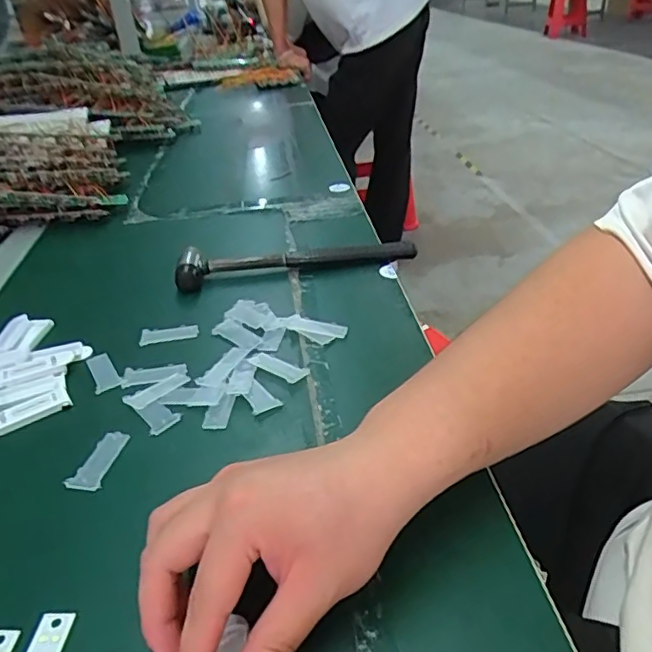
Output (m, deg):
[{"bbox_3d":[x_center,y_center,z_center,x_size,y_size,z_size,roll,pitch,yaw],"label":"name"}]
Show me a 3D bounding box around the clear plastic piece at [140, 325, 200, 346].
[{"bbox_3d":[-0.134,0.006,0.498,0.049,0.005,0.016,-8,33,-4],"label":"clear plastic piece"}]

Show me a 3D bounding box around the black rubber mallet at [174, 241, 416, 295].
[{"bbox_3d":[-0.031,-0.072,0.589,0.235,0.028,0.043,-10,33,-7],"label":"black rubber mallet"}]

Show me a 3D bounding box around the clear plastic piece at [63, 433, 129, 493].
[{"bbox_3d":[-0.147,0.087,0.379,0.019,0.007,0.048,3,34,13],"label":"clear plastic piece"}]

